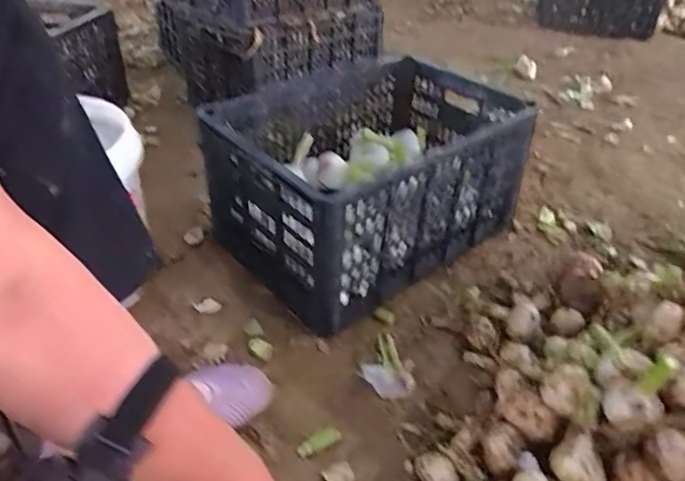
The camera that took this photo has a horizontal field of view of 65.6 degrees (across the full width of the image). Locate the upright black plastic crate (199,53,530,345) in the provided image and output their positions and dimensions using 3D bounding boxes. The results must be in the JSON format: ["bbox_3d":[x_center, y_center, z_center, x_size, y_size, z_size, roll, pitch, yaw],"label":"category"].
[{"bbox_3d":[0.030,-0.114,0.871,0.451,0.231,0.351,-25,45,-32],"label":"upright black plastic crate"}]

